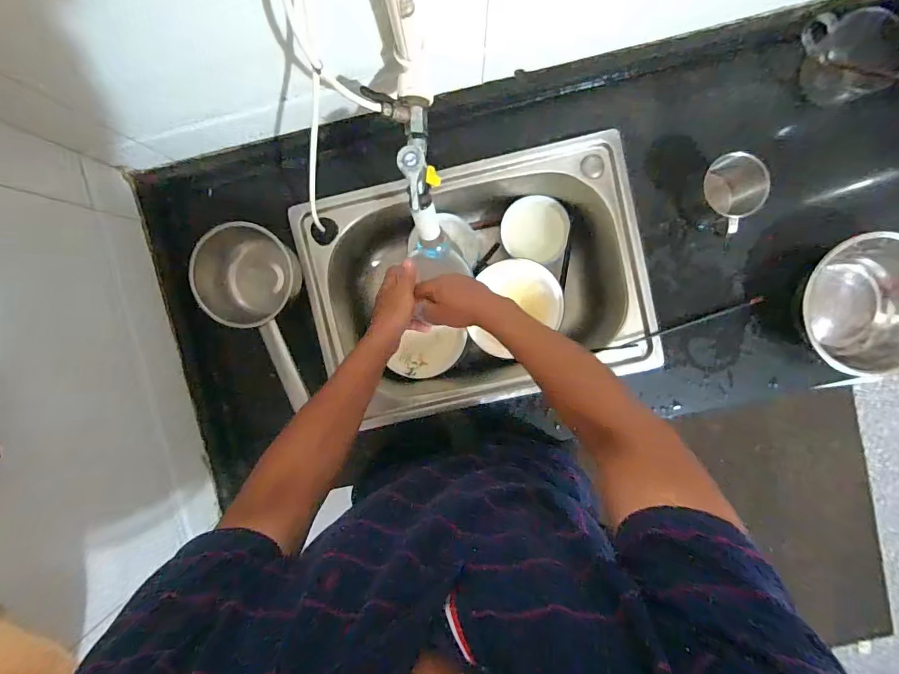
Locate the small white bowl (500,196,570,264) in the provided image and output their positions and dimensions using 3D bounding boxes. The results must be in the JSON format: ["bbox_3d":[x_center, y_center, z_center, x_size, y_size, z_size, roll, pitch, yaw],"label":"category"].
[{"bbox_3d":[0.151,-0.192,0.763,0.114,0.049,0.111,0,95,1],"label":"small white bowl"}]

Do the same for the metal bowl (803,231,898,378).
[{"bbox_3d":[0.569,-0.043,0.601,0.174,0.092,0.175,0,95,1],"label":"metal bowl"}]

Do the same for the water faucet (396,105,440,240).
[{"bbox_3d":[-0.032,-0.188,0.496,0.036,0.108,0.129,-8,94,2],"label":"water faucet"}]

